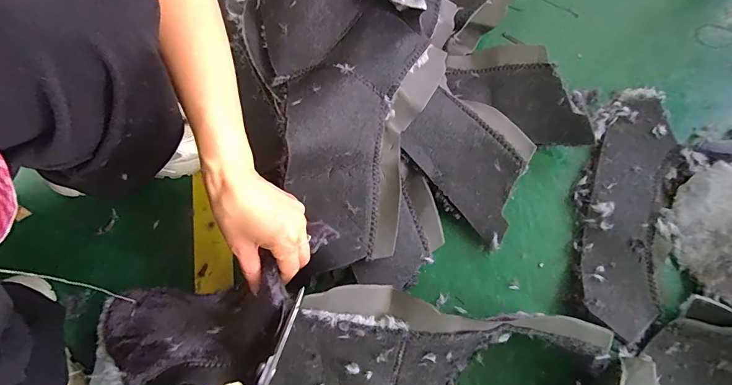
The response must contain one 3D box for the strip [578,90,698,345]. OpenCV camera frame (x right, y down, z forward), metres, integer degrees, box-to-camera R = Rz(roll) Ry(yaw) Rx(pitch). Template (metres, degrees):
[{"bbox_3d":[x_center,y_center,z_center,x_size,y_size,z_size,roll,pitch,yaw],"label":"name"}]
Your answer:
[{"bbox_3d":[0.332,0.015,0.468,0.108,0.030,0.321,24,74,10],"label":"strip"}]

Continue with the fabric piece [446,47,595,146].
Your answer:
[{"bbox_3d":[0.208,-0.140,0.501,0.196,0.044,0.104,18,73,8],"label":"fabric piece"}]

